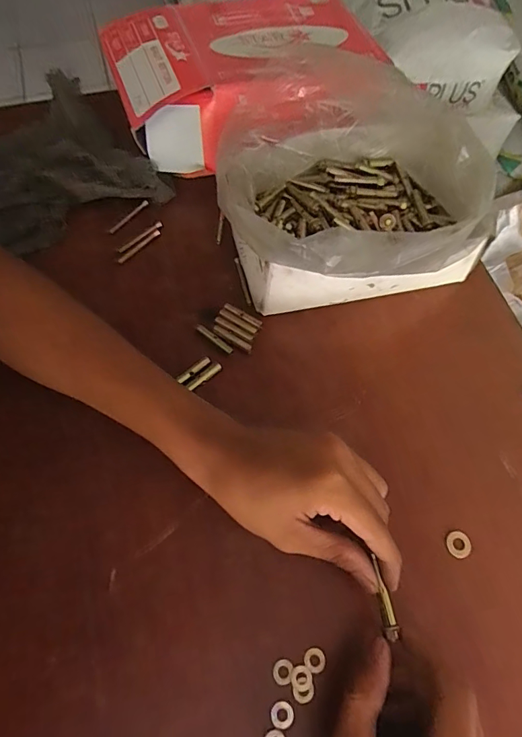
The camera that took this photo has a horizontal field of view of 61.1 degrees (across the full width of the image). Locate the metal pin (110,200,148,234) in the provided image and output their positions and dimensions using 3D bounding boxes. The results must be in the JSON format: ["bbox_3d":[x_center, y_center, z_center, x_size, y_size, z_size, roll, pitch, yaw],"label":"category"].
[{"bbox_3d":[-0.122,-0.141,0.411,0.004,0.005,0.047,33,68,13],"label":"metal pin"}]

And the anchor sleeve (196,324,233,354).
[{"bbox_3d":[-0.038,-0.024,0.360,0.036,0.004,0.006,36,69,14],"label":"anchor sleeve"}]

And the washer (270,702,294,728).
[{"bbox_3d":[0.013,0.208,0.265,0.014,0.004,0.013,0,65,-1],"label":"washer"}]

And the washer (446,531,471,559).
[{"bbox_3d":[0.138,0.123,0.307,0.017,0.004,0.017,1,65,-2],"label":"washer"}]

